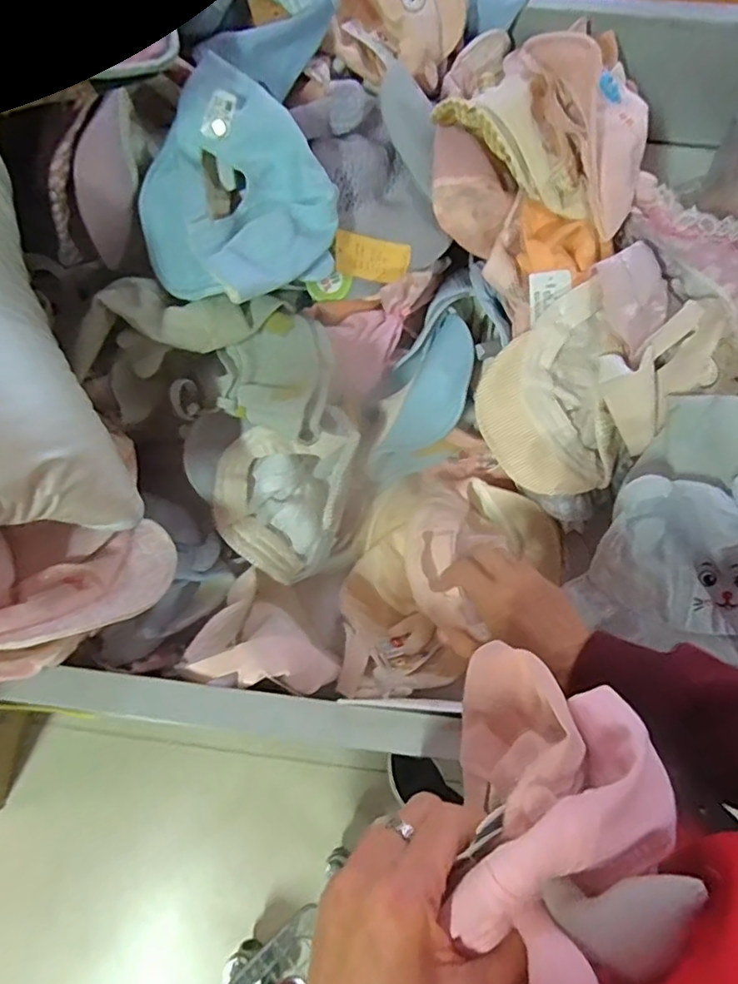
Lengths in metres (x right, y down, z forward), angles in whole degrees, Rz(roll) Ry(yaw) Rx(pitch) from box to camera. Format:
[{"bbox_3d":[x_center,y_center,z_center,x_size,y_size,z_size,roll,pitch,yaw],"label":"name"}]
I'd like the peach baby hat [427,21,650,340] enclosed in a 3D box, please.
[{"bbox_3d":[0.157,-0.297,0.511,0.194,0.120,0.179,-38,75,-12],"label":"peach baby hat"}]

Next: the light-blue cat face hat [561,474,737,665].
[{"bbox_3d":[0.283,0.082,0.489,0.211,0.209,0.054,51,35,9],"label":"light-blue cat face hat"}]

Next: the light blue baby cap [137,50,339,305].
[{"bbox_3d":[-0.110,-0.232,0.462,0.167,0.072,0.152,42,76,13],"label":"light blue baby cap"}]

